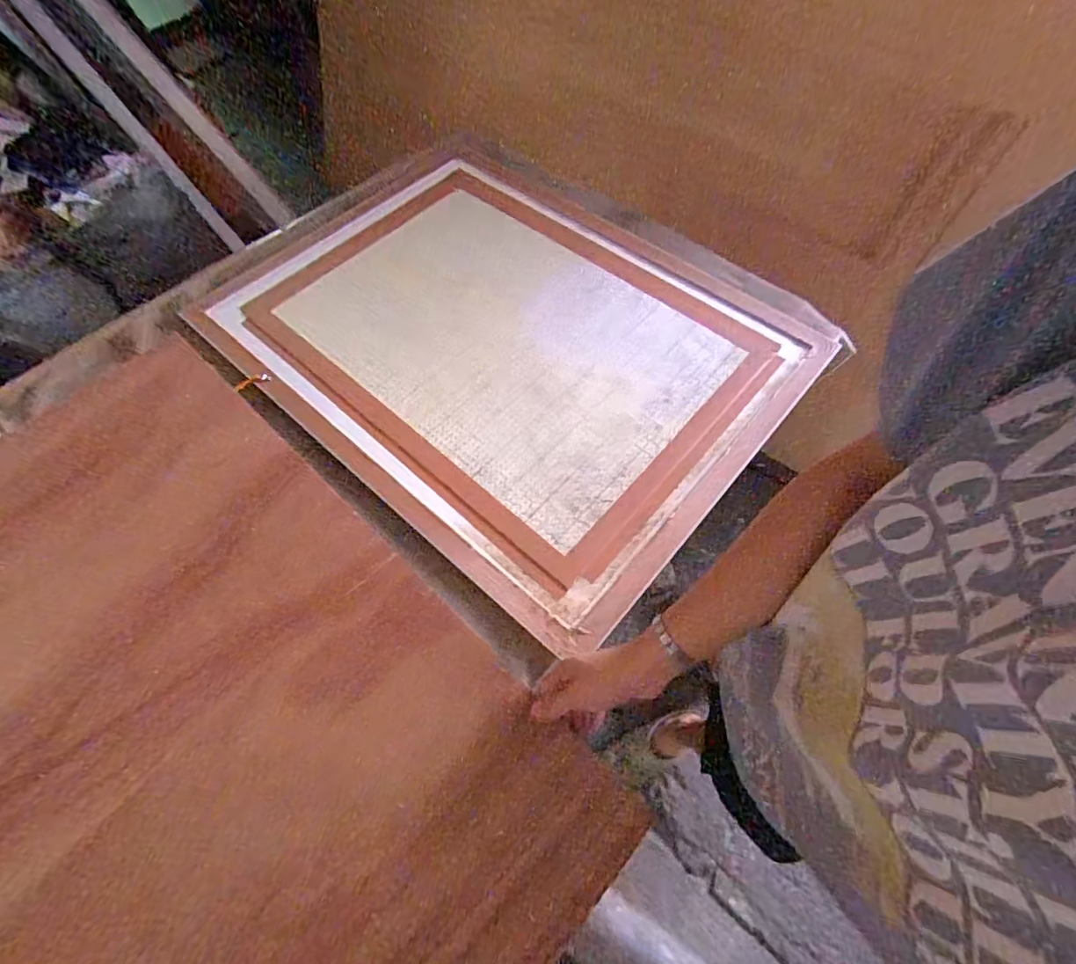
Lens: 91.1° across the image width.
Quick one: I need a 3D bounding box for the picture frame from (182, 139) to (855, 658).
[{"bbox_3d":[-0.053,-0.272,0.866,0.908,0.045,0.691,38,68,19],"label":"picture frame"}]

